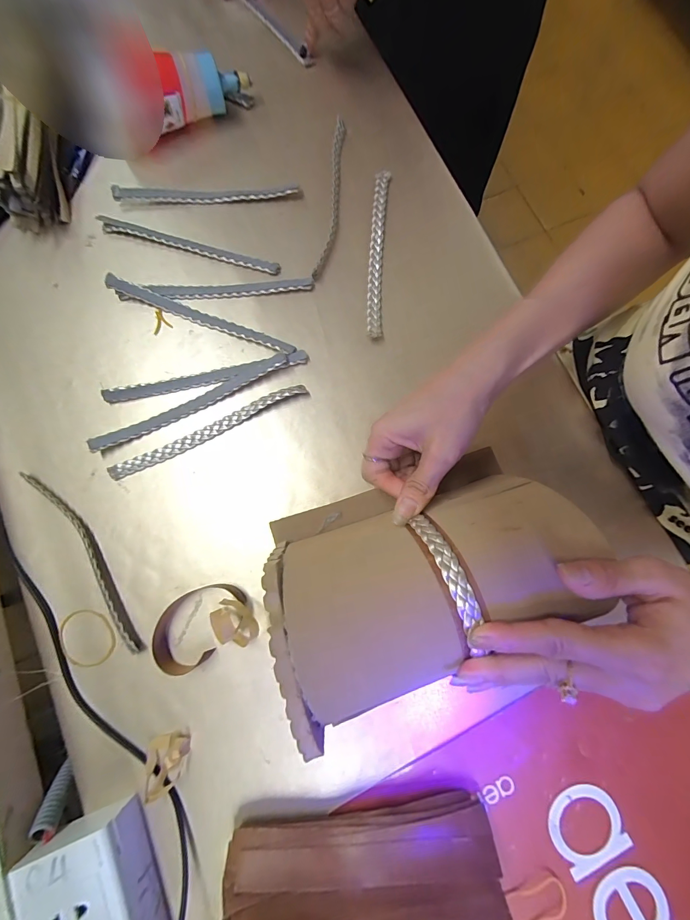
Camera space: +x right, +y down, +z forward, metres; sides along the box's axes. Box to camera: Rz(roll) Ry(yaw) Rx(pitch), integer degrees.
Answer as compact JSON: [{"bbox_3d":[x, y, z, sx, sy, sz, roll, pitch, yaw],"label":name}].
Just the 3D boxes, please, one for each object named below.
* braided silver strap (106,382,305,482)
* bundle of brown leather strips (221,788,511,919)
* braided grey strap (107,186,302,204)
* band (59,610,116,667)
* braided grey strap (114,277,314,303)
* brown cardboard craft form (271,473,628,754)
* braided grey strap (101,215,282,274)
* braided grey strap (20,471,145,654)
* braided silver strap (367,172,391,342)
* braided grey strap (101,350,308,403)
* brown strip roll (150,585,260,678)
[{"bbox_3d":[-0.124,-0.027,0.330,0.188,0.009,0.012,-25,80,-4],"label":"braided silver strap"},{"bbox_3d":[0.013,0.305,0.245,0.186,0.049,0.103,-5,79,-1],"label":"bundle of brown leather strips"},{"bbox_3d":[-0.144,-0.278,0.378,0.192,0.015,0.011,-1,79,0],"label":"braided grey strap"},{"bbox_3d":[-0.215,0.148,0.300,0.047,0.004,0.043,0,79,0],"label":"band"},{"bbox_3d":[-0.128,-0.169,0.359,0.189,0.008,0.012,-5,79,-1],"label":"braided grey strap"},{"bbox_3d":[0.052,0.078,0.246,0.195,0.105,0.099,-20,80,-4],"label":"brown cardboard craft form"},{"bbox_3d":[-0.159,-0.218,0.367,0.189,0.008,0.013,15,80,3],"label":"braided grey strap"},{"bbox_3d":[-0.221,0.081,0.310,0.019,0.010,0.184,-37,81,-6],"label":"braided grey strap"},{"bbox_3d":[0.033,-0.210,0.365,0.015,0.010,0.188,4,79,1],"label":"braided silver strap"},{"bbox_3d":[-0.130,-0.079,0.338,0.189,0.008,0.014,-13,79,-2],"label":"braided grey strap"},{"bbox_3d":[-0.114,0.132,0.291,0.084,0.027,0.055,-23,80,-4],"label":"brown strip roll"}]

